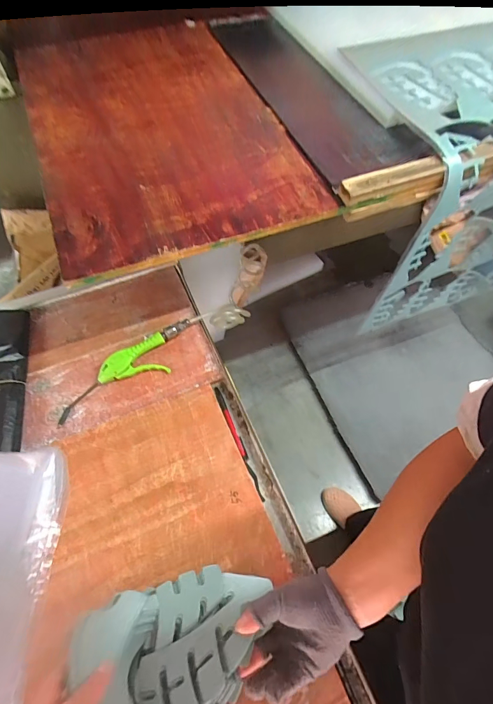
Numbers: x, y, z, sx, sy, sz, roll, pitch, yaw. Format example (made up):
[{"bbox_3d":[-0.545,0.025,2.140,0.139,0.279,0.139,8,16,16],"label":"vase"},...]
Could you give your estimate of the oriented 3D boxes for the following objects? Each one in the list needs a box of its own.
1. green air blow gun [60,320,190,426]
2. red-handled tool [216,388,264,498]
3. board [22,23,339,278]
[{"bbox_3d":[-0.210,0.028,0.632,0.262,0.026,0.068,-30,65,-16],"label":"green air blow gun"},{"bbox_3d":[-0.015,0.145,0.599,0.010,0.017,0.201,-21,63,-12],"label":"red-handled tool"},{"bbox_3d":[-0.169,-0.418,0.647,0.415,0.031,0.635,-21,66,-10],"label":"board"}]

